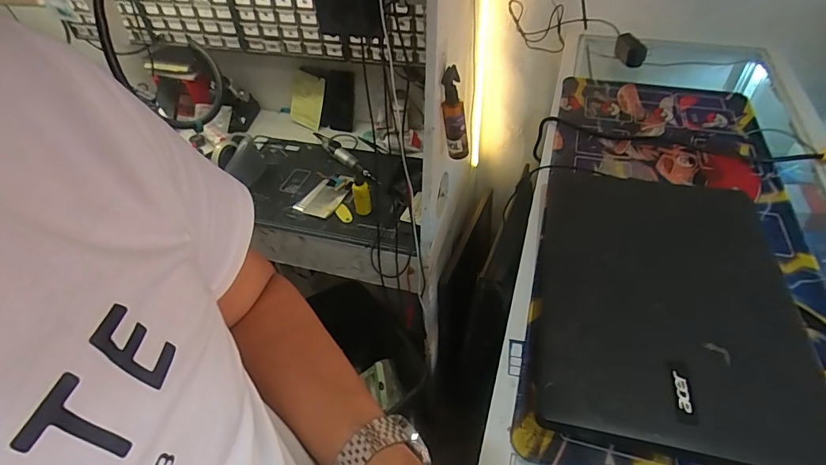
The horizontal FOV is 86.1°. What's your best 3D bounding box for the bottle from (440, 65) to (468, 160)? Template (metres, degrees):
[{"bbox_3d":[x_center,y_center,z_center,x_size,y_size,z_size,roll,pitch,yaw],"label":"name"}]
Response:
[{"bbox_3d":[0.072,-0.206,0.784,0.039,0.167,0.042,-15,26,-13],"label":"bottle"}]

